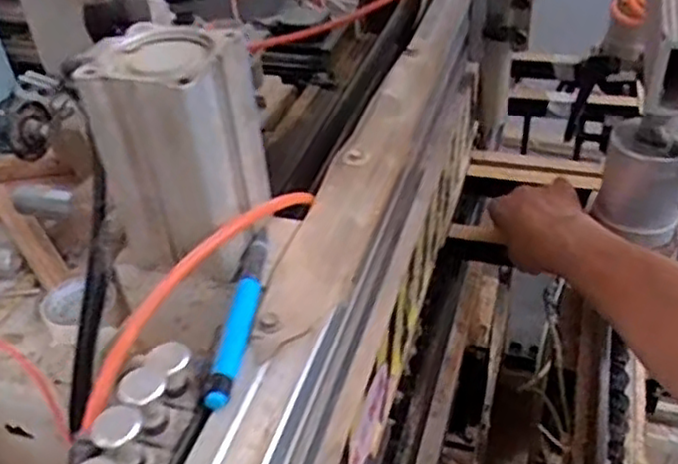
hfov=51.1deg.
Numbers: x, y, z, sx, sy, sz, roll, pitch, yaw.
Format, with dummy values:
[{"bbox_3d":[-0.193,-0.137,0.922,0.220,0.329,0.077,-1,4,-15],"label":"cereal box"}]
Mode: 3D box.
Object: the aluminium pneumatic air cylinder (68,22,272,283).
[{"bbox_3d":[-0.085,-0.044,0.386,0.071,0.115,0.068,9,42,17],"label":"aluminium pneumatic air cylinder"}]

